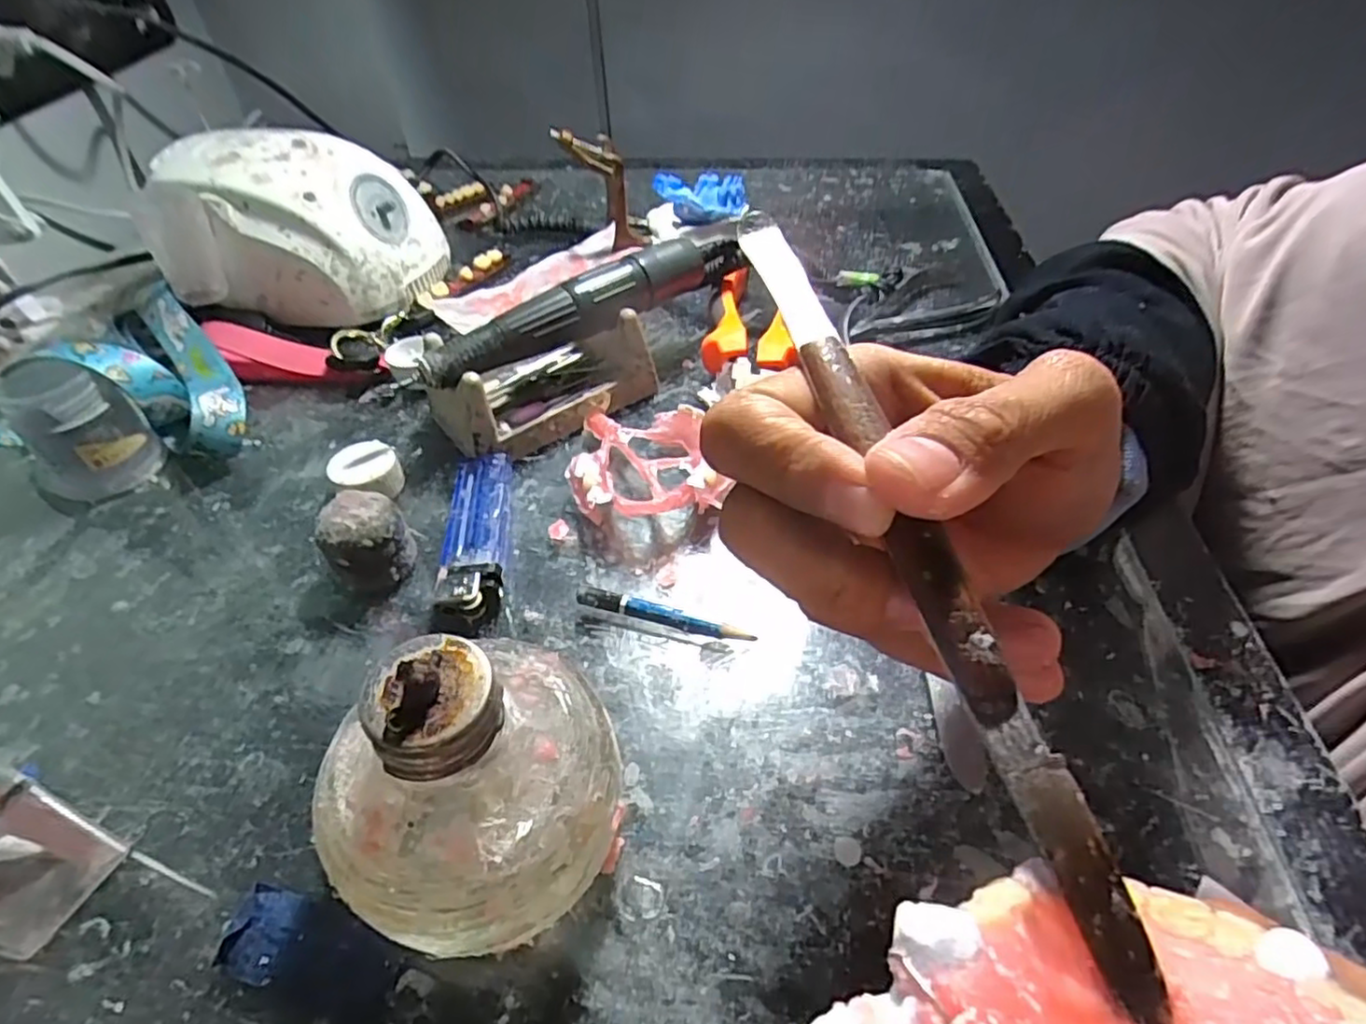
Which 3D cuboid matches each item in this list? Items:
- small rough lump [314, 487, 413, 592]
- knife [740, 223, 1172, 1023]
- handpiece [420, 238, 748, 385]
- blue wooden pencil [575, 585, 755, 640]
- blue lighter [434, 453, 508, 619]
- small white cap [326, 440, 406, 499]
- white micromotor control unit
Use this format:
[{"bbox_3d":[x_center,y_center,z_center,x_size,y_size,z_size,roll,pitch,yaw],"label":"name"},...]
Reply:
[{"bbox_3d":[-0.121,0.012,0.265,0.029,0.032,0.025,-31,53,-25],"label":"small rough lump"},{"bbox_3d":[0.040,-0.004,0.131,0.010,0.005,0.165,-11,58,-8],"label":"knife"},{"bbox_3d":[-0.039,-0.100,0.328,0.175,0.025,0.021,-32,53,-26],"label":"handpiece"},{"bbox_3d":[-0.007,0.038,0.251,0.065,0.009,0.008,12,48,13],"label":"blue wooden pencil"},{"bbox_3d":[-0.082,0.008,0.279,0.023,0.013,0.082,-6,46,-4],"label":"blue lighter"},{"bbox_3d":[-0.136,-0.015,0.300,0.027,0.018,0.028,-1,46,1],"label":"small white cap"},{"bbox_3d":[-0.214,-0.159,0.396,0.134,0.085,0.084,-8,46,-5],"label":"white micromotor control unit"}]

